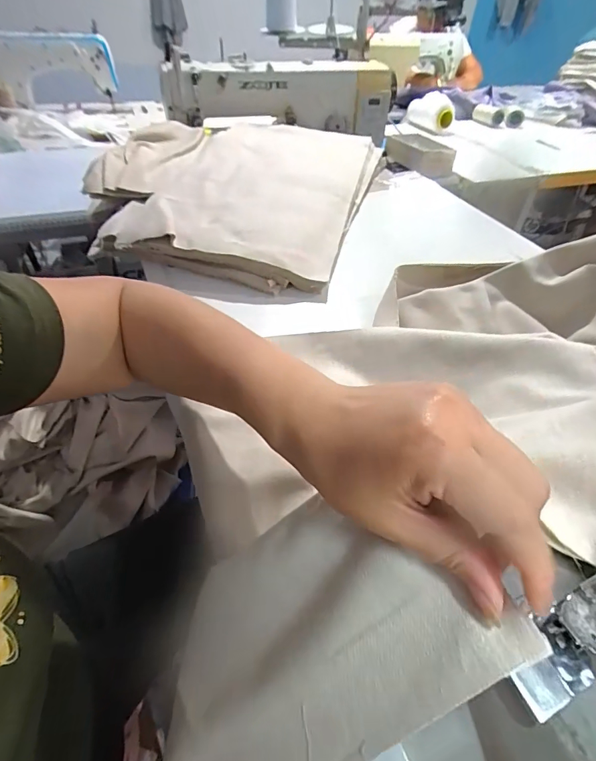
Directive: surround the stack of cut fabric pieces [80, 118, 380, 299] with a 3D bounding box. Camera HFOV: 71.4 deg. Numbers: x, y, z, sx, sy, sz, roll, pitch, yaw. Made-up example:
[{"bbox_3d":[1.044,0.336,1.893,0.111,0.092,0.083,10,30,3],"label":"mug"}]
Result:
[{"bbox_3d":[-0.111,-0.326,0.659,0.425,0.054,0.456,12,44,11],"label":"stack of cut fabric pieces"}]

